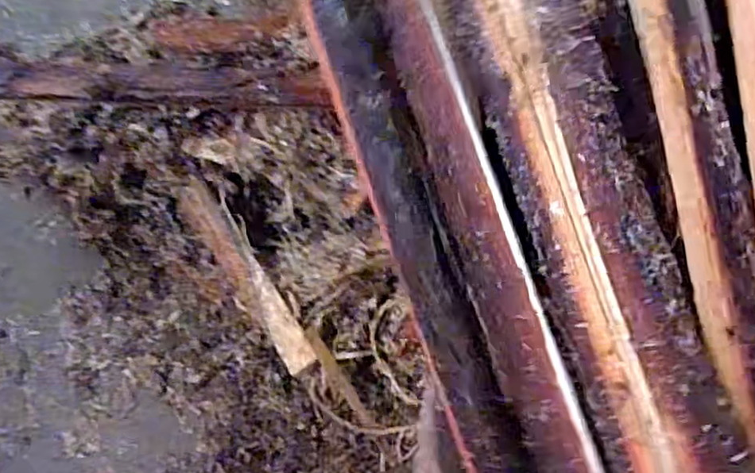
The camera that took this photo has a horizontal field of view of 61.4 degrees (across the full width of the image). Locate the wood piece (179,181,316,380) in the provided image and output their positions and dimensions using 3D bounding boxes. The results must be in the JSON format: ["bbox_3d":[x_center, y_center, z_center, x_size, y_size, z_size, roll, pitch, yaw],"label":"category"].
[{"bbox_3d":[-0.064,0.019,0.308,0.019,0.005,0.105,-38,82,27],"label":"wood piece"}]

